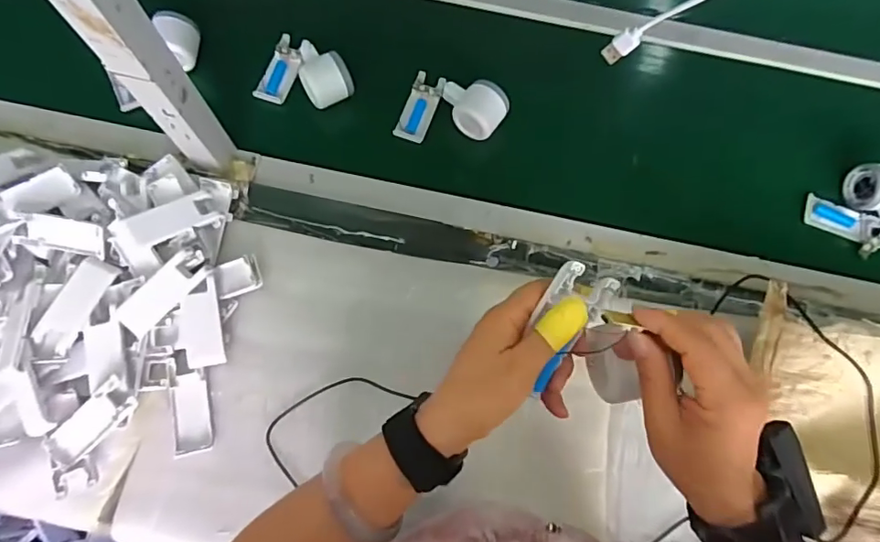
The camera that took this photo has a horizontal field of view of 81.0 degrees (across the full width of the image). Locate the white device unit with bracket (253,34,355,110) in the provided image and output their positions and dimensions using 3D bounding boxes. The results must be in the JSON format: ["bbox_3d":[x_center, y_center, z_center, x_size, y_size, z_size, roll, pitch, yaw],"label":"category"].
[{"bbox_3d":[-0.172,-0.267,0.676,0.125,0.049,0.104,19,72,2],"label":"white device unit with bracket"}]

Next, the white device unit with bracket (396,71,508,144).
[{"bbox_3d":[0.018,-0.210,0.667,0.130,0.042,0.098,18,71,2],"label":"white device unit with bracket"}]

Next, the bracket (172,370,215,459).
[{"bbox_3d":[-0.267,0.153,0.556,0.038,0.008,0.084,-9,73,-7],"label":"bracket"}]

